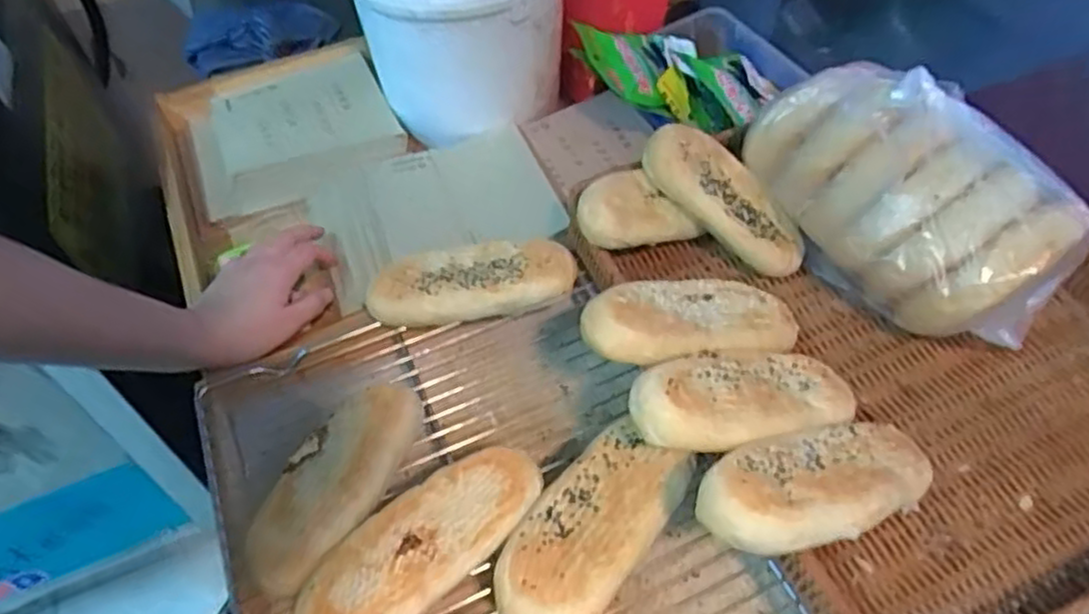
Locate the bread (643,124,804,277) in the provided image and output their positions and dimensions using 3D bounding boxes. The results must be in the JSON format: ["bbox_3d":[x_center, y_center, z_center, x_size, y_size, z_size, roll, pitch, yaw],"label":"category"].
[{"bbox_3d":[0.135,-0.081,0.543,0.137,0.028,0.056,42,62,0],"label":"bread"}]

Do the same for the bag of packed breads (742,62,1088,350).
[{"bbox_3d":[0.245,-0.077,0.496,0.135,0.097,0.218,-34,66,7],"label":"bag of packed breads"}]

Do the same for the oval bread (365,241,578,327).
[{"bbox_3d":[-0.055,-0.019,0.554,0.152,0.028,0.056,-5,51,1],"label":"oval bread"}]

